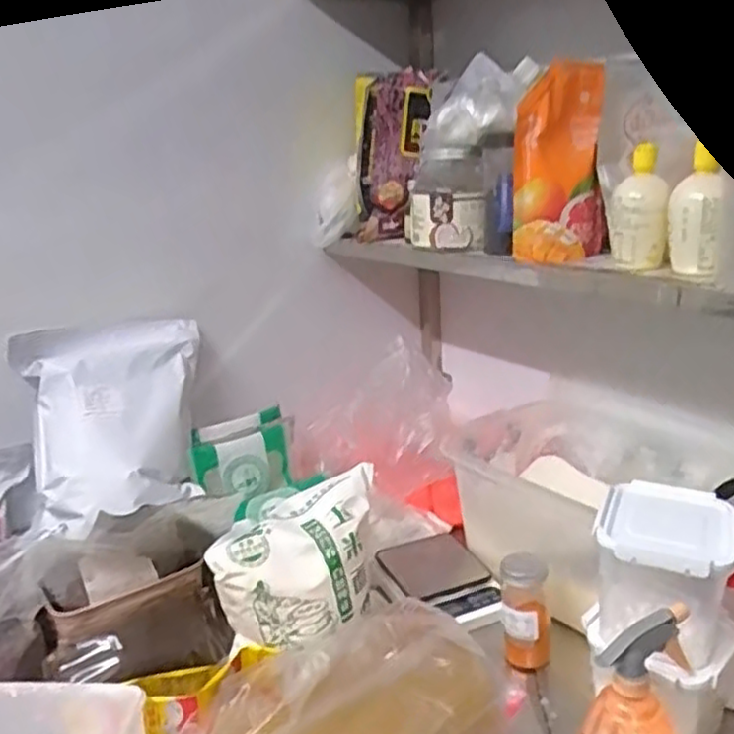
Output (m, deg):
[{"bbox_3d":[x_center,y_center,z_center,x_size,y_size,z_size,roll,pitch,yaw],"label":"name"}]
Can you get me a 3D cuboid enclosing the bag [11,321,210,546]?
[{"bbox_3d":[-0.295,0.057,0.873,0.224,0.246,0.063,-12,-18,-26],"label":"bag"}]

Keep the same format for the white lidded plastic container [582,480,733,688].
[{"bbox_3d":[0.273,0.196,0.659,0.121,0.127,0.125,3,18,24],"label":"white lidded plastic container"}]

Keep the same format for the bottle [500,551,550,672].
[{"bbox_3d":[0.178,0.275,0.802,0.054,0.119,0.042,0,17,15],"label":"bottle"}]

